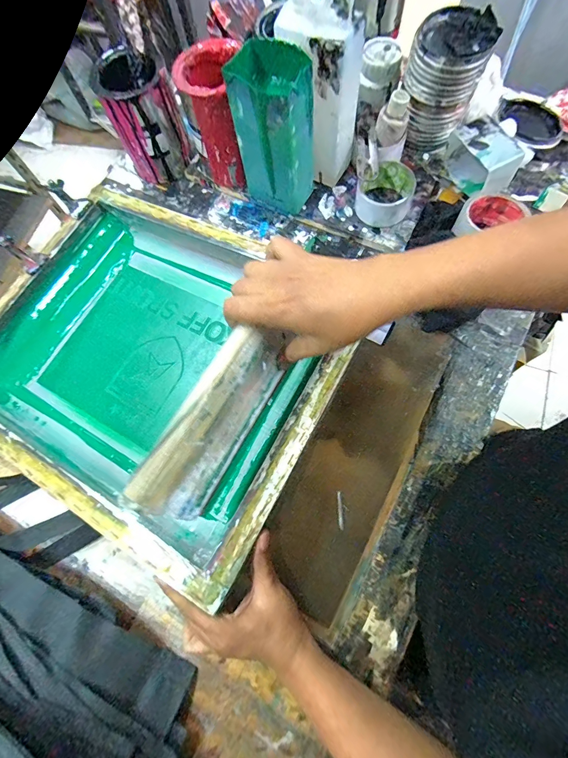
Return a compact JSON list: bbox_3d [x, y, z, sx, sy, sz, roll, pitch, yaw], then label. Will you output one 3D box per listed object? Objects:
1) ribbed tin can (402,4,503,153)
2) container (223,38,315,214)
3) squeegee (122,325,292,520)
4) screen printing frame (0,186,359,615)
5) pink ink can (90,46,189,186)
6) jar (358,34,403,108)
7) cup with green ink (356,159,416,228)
[{"bbox_3d":[0.228,-0.436,0.499,0.102,0.131,0.104,-1,72,4],"label":"ribbed tin can"},{"bbox_3d":[-0.008,-0.330,0.463,0.092,0.184,0.080,34,78,14],"label":"container"},{"bbox_3d":[-0.066,0.034,0.310,0.028,0.104,0.178,22,74,28],"label":"squeegee"},{"bbox_3d":[-0.176,-0.035,0.454,0.481,0.058,0.388,25,75,19],"label":"screen printing frame"},{"bbox_3d":[-0.221,-0.412,0.543,0.095,0.141,0.096,-1,72,4],"label":"pink ink can"},{"bbox_3d":[0.144,-0.466,0.518,0.059,0.051,0.071,8,73,7],"label":"jar"},{"bbox_3d":[0.153,-0.276,0.516,0.074,0.056,0.080,-1,72,4],"label":"cup with green ink"}]

